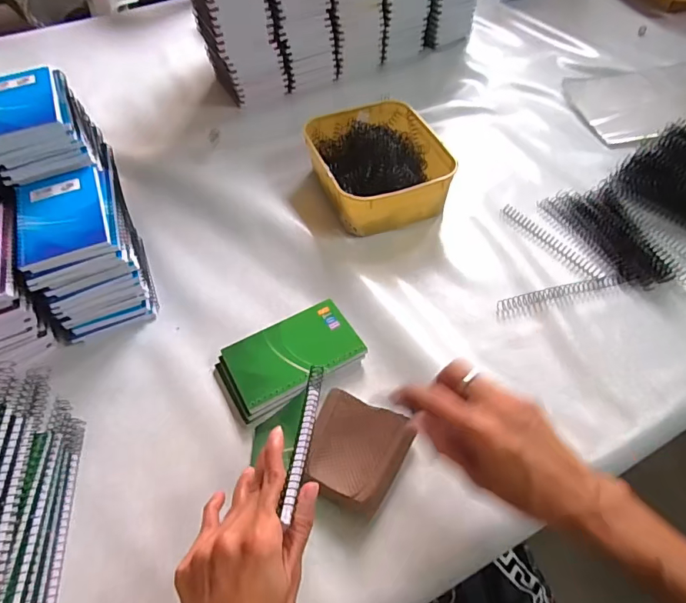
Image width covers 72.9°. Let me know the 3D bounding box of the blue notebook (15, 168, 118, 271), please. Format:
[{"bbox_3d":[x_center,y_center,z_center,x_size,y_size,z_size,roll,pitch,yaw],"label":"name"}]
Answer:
[{"bbox_3d":[-0.285,-0.089,0.473,0.085,0.013,0.129,-20,54,-13],"label":"blue notebook"}]

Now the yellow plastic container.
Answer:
[{"bbox_3d":[0.044,-0.184,0.625,0.166,0.068,0.203,-17,53,-9],"label":"yellow plastic container"}]

